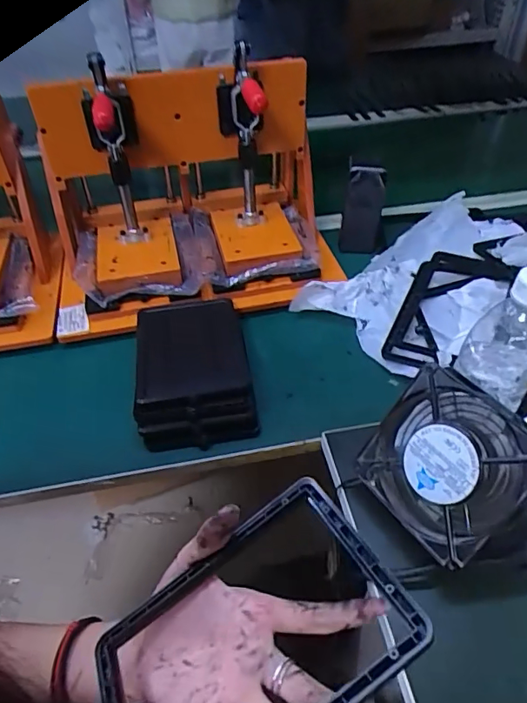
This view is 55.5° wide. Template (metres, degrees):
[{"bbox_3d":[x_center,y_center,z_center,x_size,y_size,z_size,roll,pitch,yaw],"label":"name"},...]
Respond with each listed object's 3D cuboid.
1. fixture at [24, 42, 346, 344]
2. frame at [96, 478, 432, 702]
[{"bbox_3d":[-0.100,-0.207,0.637,0.362,0.239,0.232,-9,44,-7],"label":"fixture"},{"bbox_3d":[-0.010,0.151,0.265,0.162,0.008,0.119,-36,36,-8],"label":"frame"}]

